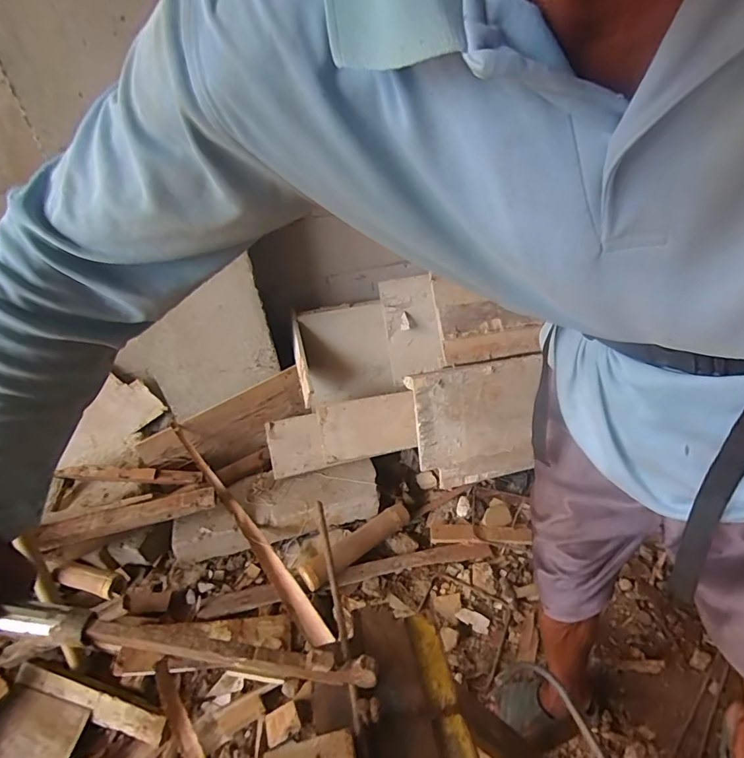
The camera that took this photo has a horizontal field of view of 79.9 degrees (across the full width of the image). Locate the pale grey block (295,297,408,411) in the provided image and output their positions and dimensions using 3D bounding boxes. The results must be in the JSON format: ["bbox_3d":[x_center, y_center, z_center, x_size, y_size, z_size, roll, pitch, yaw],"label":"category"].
[{"bbox_3d":[-0.076,-0.087,1.436,0.300,0.299,0.040,-10,2,-27],"label":"pale grey block"}]

